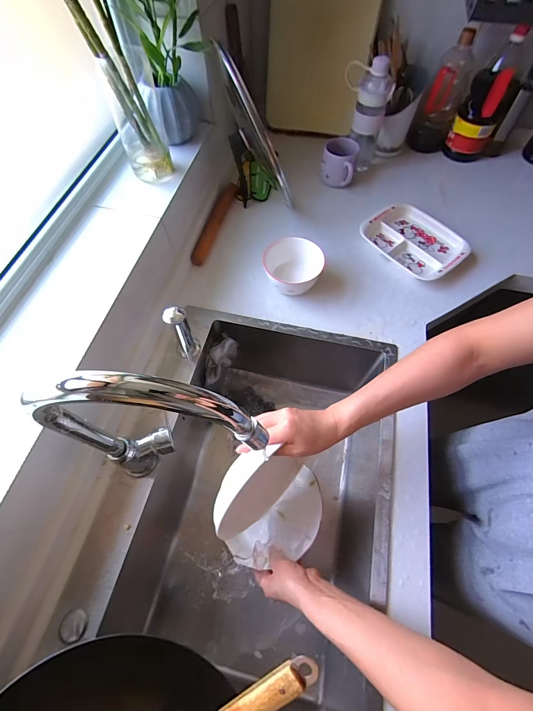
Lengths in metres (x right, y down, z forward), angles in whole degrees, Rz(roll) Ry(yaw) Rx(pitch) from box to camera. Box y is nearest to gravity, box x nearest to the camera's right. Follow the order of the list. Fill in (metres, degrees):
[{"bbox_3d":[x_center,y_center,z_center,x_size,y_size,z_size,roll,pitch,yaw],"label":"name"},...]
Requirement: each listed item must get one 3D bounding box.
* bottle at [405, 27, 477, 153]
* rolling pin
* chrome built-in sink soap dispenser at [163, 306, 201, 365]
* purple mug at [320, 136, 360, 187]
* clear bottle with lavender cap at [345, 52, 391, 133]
[{"bbox_3d":[0.445,-0.647,0.819,0.094,0.226,0.092,32,67,16],"label":"bottle"},{"bbox_3d":[-0.126,-0.328,0.789,0.030,0.037,0.272,14,63,7],"label":"rolling pin"},{"bbox_3d":[-0.144,-0.020,0.581,0.042,0.107,0.099,-22,64,-11],"label":"chrome built-in sink soap dispenser"},{"bbox_3d":[0.190,-0.511,0.839,0.084,0.072,0.112,13,63,7],"label":"purple mug"},{"bbox_3d":[0.236,-0.612,0.757,0.110,0.133,0.067,9,62,5],"label":"clear bottle with lavender cap"}]

